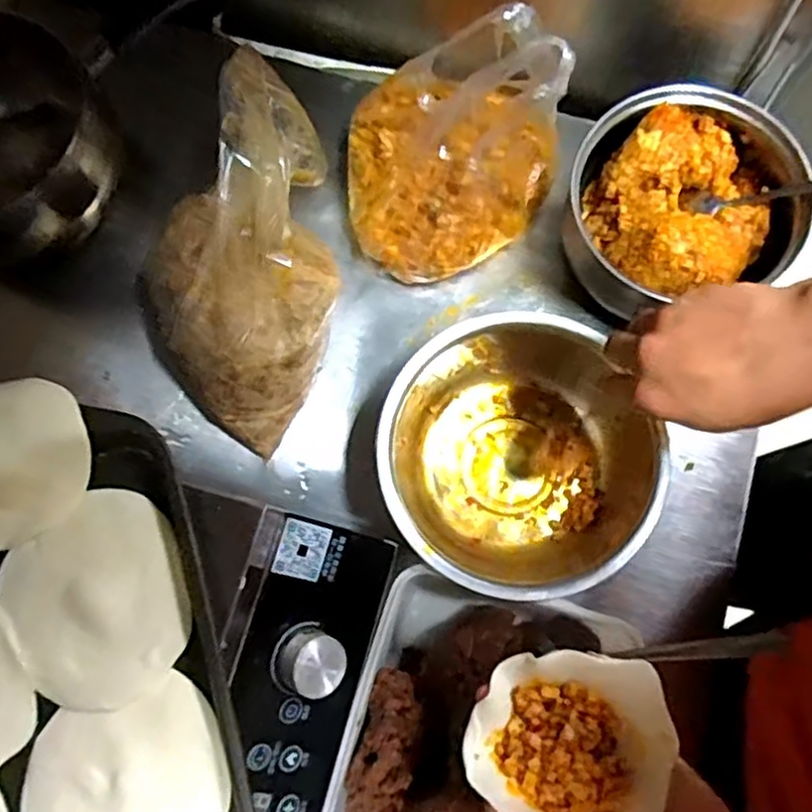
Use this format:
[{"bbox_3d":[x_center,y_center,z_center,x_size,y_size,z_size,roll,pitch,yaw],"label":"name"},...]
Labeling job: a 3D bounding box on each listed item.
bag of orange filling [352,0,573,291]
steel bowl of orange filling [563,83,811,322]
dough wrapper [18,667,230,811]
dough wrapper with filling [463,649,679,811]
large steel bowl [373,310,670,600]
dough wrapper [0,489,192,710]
[{"bbox_3d":[0.027,-0.207,0.562,0.173,0.159,0.171,21,80,6],"label":"bag of orange filling"},{"bbox_3d":[0.226,-0.169,0.588,0.167,0.084,0.165,0,78,1],"label":"steel bowl of orange filling"},{"bbox_3d":[-0.149,0.204,0.375,0.109,0.004,0.097,-19,79,-2],"label":"dough wrapper"},{"bbox_3d":[0.084,0.167,0.360,0.102,0.036,0.080,9,79,3],"label":"dough wrapper with filling"},{"bbox_3d":[0.083,0.042,0.563,0.197,0.093,0.199,0,78,1],"label":"large steel bowl"},{"bbox_3d":[-0.171,0.110,0.401,0.097,0.011,0.105,0,78,1],"label":"dough wrapper"}]

